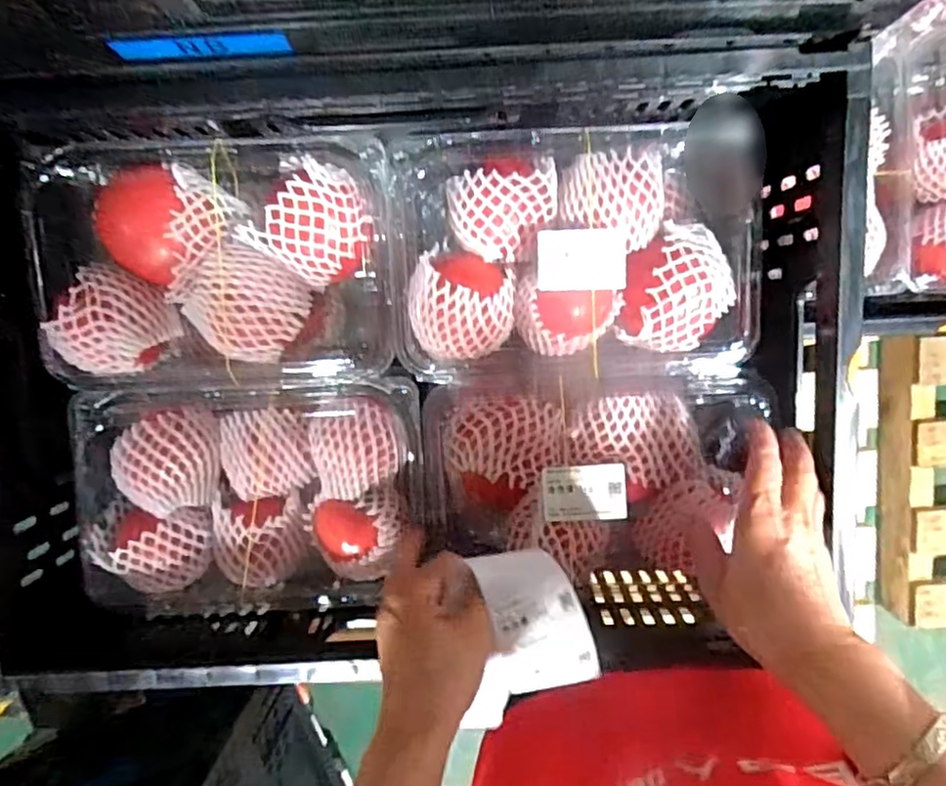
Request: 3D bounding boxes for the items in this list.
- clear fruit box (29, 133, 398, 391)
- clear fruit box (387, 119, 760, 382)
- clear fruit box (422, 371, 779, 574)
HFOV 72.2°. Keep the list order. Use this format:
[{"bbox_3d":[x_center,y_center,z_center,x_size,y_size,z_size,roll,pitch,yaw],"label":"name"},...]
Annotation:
[{"bbox_3d":[-0.198,-0.099,0.517,0.247,0.110,0.182,-5,97,-4],"label":"clear fruit box"},{"bbox_3d":[0.085,-0.104,0.495,0.284,0.081,0.180,-3,97,-4],"label":"clear fruit box"},{"bbox_3d":[0.090,0.064,0.496,0.241,0.072,0.149,-3,97,-4],"label":"clear fruit box"}]

